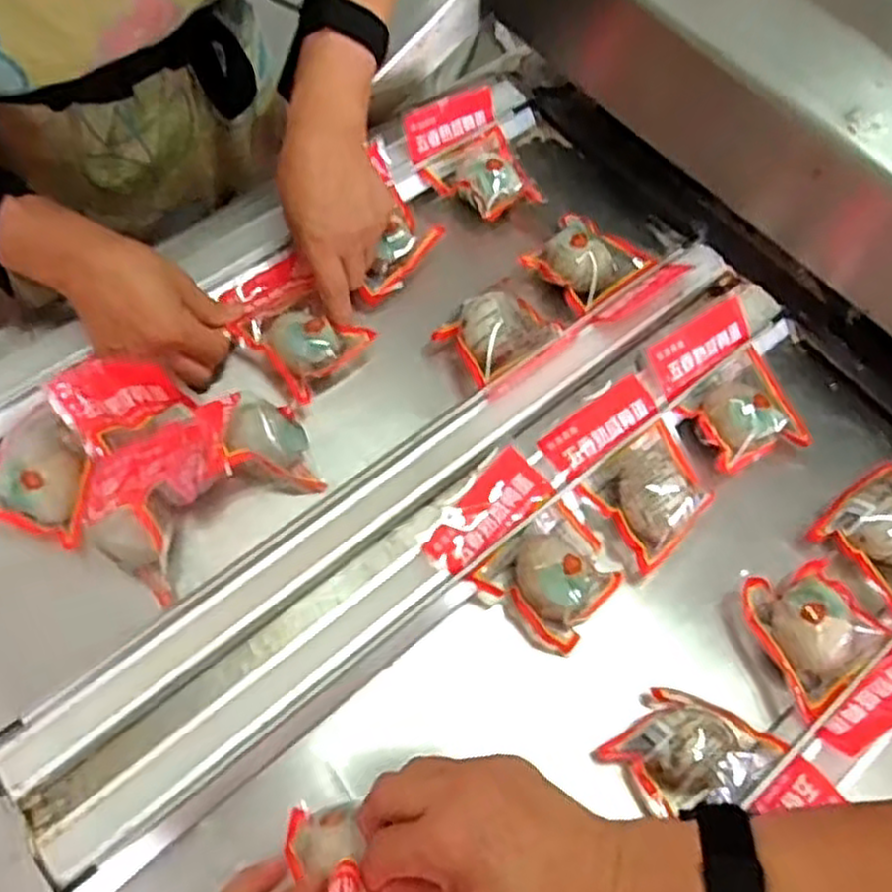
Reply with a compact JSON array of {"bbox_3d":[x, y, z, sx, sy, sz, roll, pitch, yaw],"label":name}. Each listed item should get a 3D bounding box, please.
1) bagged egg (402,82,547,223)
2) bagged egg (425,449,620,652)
[{"bbox_3d":[0.027,-0.238,0.649,0.091,0.060,0.107,-32,69,-17],"label":"bagged egg"},{"bbox_3d":[0.054,0.073,0.504,0.113,0.048,0.089,38,67,15],"label":"bagged egg"}]

